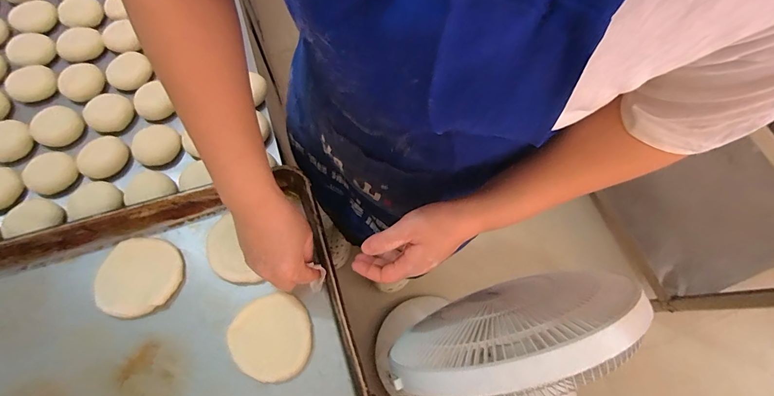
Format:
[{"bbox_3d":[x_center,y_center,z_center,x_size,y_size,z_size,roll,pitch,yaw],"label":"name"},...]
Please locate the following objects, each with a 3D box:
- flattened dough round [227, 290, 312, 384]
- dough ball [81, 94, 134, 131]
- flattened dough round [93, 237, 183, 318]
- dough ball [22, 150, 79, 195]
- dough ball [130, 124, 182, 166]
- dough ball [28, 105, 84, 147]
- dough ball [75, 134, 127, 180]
[{"bbox_3d":[-0.139,0.168,0.439,0.098,0.014,0.092,1,70,-3],"label":"flattened dough round"},{"bbox_3d":[-0.432,-0.133,0.559,0.053,0.022,0.063,29,71,8],"label":"dough ball"},{"bbox_3d":[-0.308,0.098,0.450,0.089,0.024,0.092,1,70,-3],"label":"flattened dough round"},{"bbox_3d":[-0.492,-0.038,0.523,0.055,0.028,0.063,23,70,6],"label":"dough ball"},{"bbox_3d":[-0.346,-0.079,0.541,0.052,0.024,0.066,41,73,11],"label":"dough ball"},{"bbox_3d":[-0.514,-0.112,0.560,0.064,0.017,0.065,1,70,-3],"label":"dough ball"},{"bbox_3d":[-0.424,-0.061,0.536,0.060,0.016,0.064,1,70,-3],"label":"dough ball"}]

